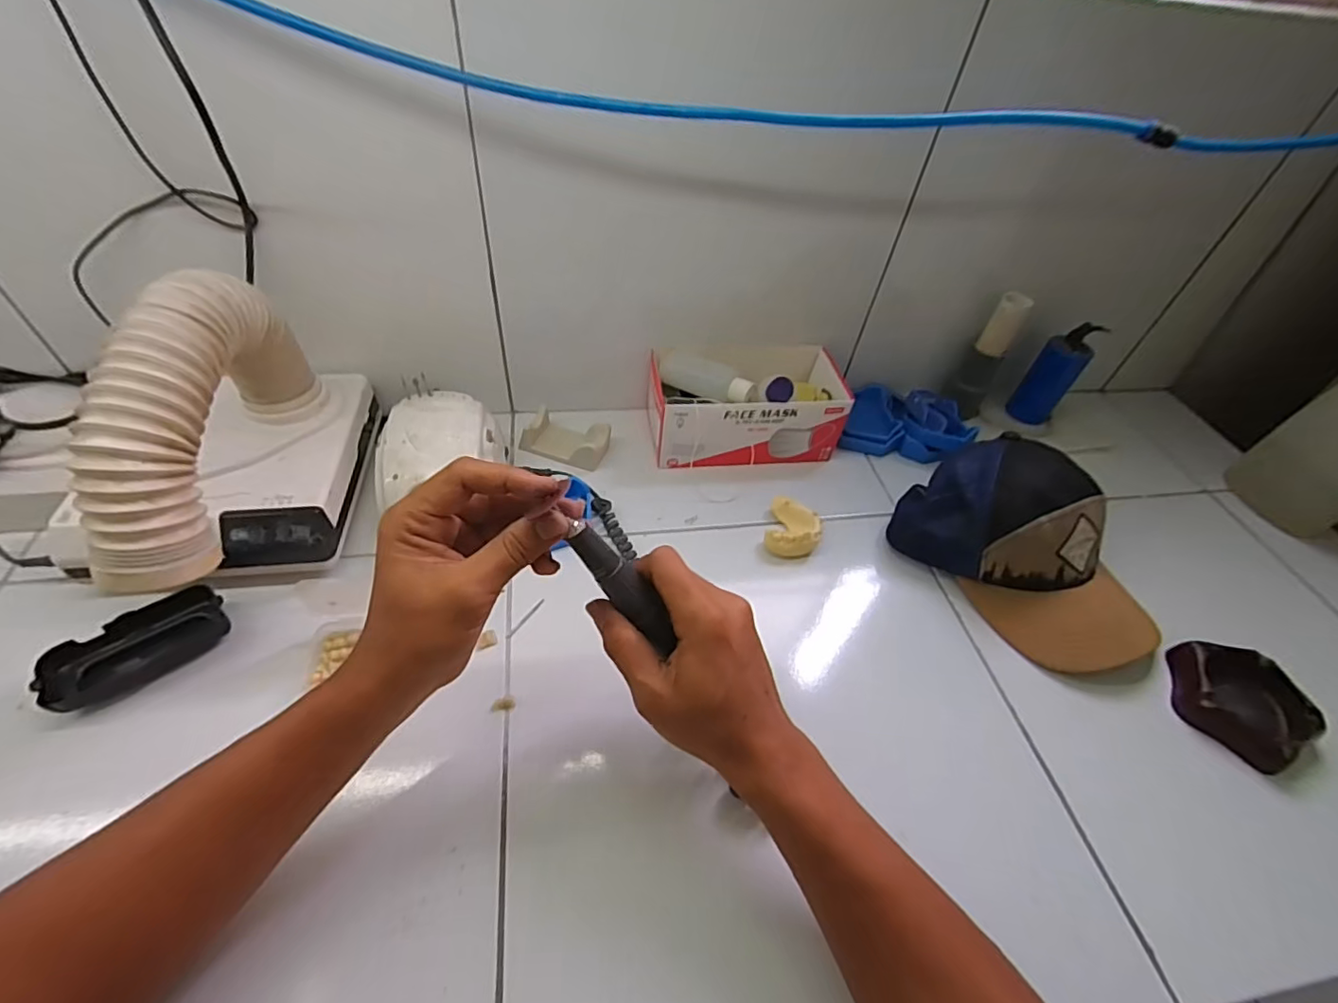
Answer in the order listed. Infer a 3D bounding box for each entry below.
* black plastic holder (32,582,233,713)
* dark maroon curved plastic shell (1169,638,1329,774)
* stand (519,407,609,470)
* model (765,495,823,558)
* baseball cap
[{"bbox_3d":[-0.399,0.109,0.428,0.108,0.030,0.050,-32,58,-31],"label":"black plastic holder"},{"bbox_3d":[0.482,0.172,0.478,0.108,0.037,0.097,19,48,11],"label":"dark maroon curved plastic shell"},{"bbox_3d":[-0.111,-0.068,0.613,0.083,0.033,0.053,18,48,10],"label":"stand"},{"bbox_3d":[0.124,0.026,0.558,0.051,0.025,0.065,16,47,8],"label":"model"},{"bbox_3d":[0.342,0.041,0.525,0.141,0.113,0.221,-29,57,-29],"label":"baseball cap"}]

